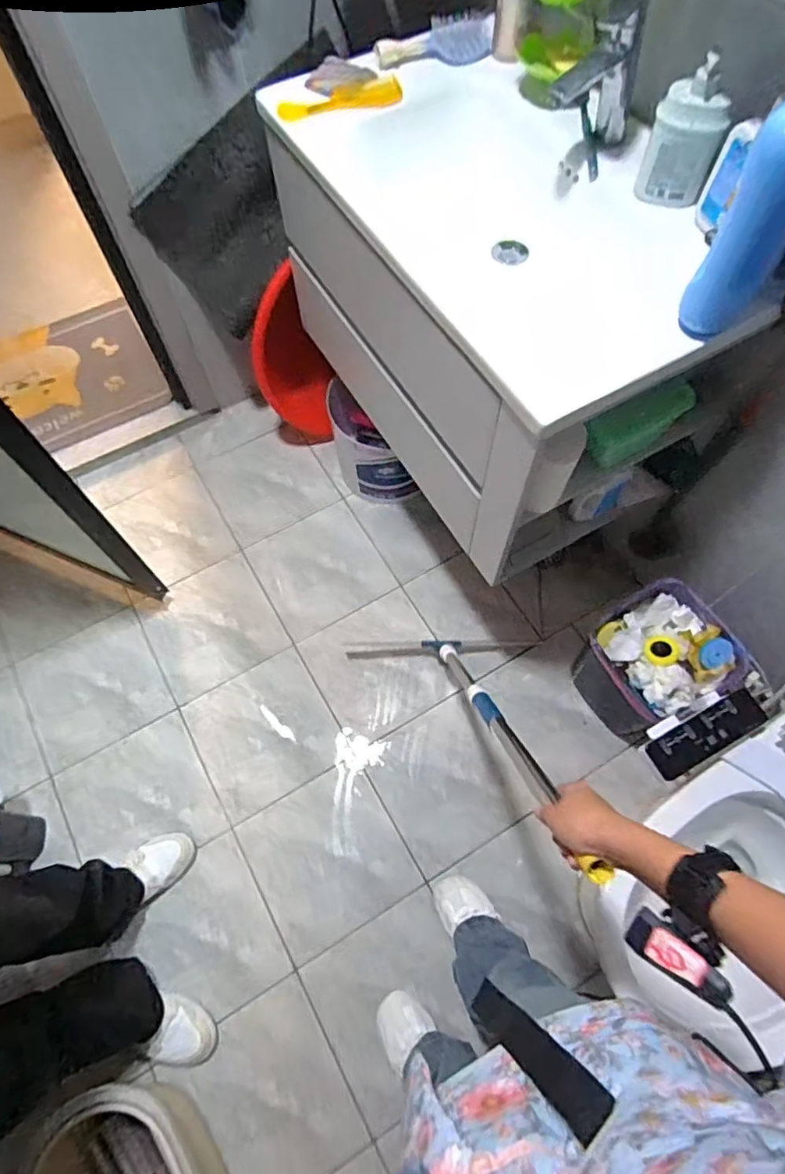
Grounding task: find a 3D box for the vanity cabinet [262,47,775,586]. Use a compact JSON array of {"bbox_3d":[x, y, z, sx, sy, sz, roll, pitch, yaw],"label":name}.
[{"bbox_3d":[0.165,-0.487,1.068,0.436,0.454,0.764,-30,69,-12],"label":"vanity cabinet"}]

